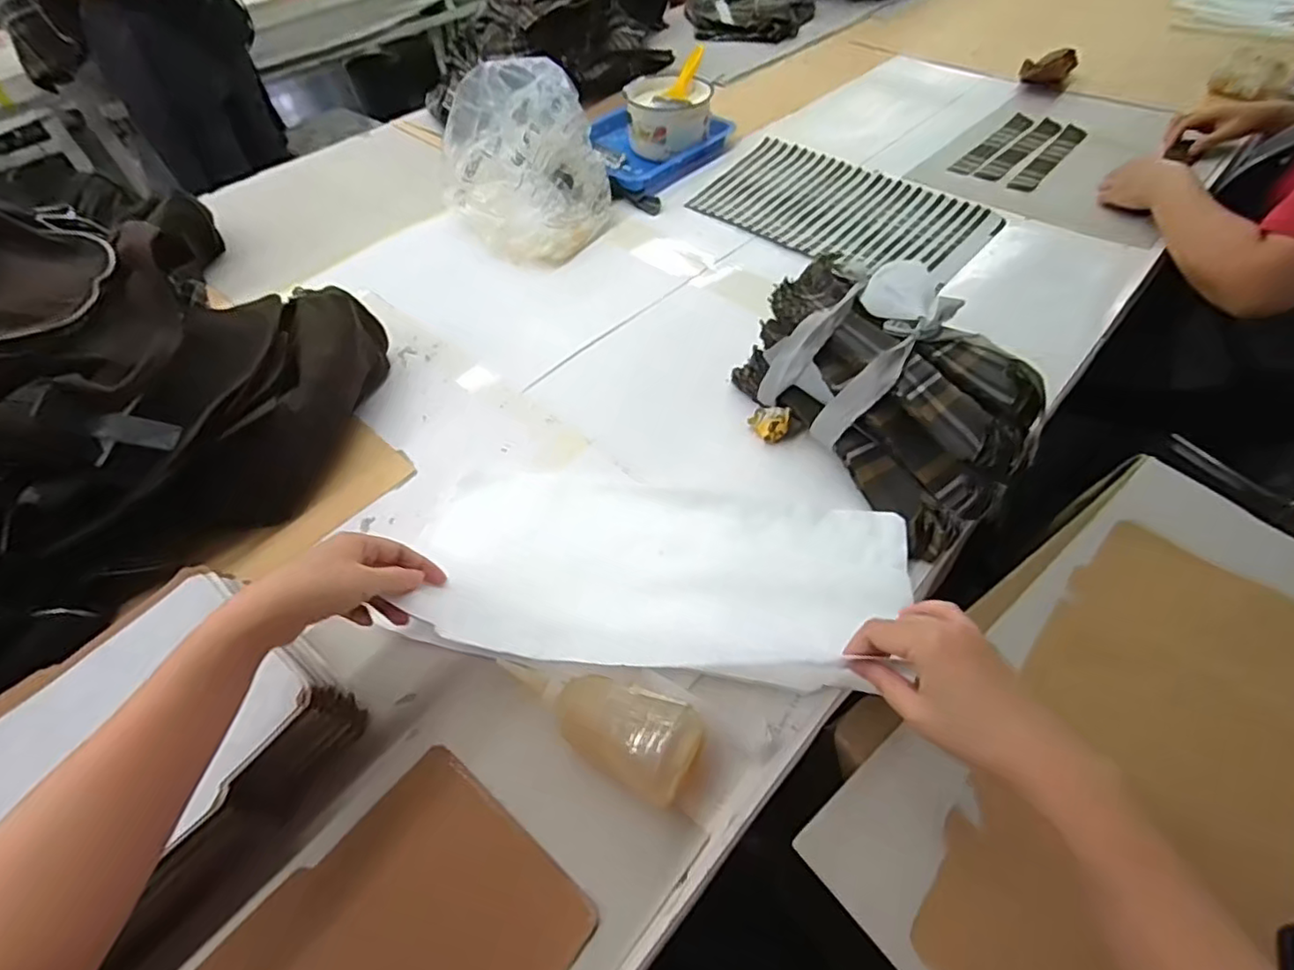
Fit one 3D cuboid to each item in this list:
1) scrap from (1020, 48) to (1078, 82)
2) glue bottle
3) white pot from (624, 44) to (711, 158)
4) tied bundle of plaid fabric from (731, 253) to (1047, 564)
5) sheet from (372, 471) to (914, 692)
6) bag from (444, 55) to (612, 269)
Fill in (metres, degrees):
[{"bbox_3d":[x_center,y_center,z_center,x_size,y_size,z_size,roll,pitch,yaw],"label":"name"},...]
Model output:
[{"bbox_3d":[0.792,-0.824,1.195,0.093,0.052,0.092,27,58,21],"label":"scrap"},{"bbox_3d":[-0.041,0.172,0.447,0.161,0.067,0.060,21,56,17],"label":"glue bottle"},{"bbox_3d":[0.036,-0.633,1.044,0.144,0.083,0.159,-6,53,-2],"label":"white pot"},{"bbox_3d":[0.241,-0.105,0.606,0.193,0.112,0.306,-30,57,-19],"label":"tied bundle of plaid fabric"},{"bbox_3d":[0.002,0.071,0.513,0.419,0.060,0.204,8,53,8],"label":"sheet"},{"bbox_3d":[-0.185,-0.464,0.866,0.236,0.175,0.207,9,53,9],"label":"bag"}]

